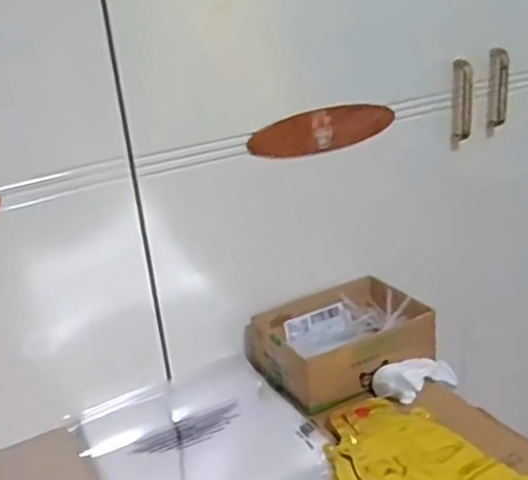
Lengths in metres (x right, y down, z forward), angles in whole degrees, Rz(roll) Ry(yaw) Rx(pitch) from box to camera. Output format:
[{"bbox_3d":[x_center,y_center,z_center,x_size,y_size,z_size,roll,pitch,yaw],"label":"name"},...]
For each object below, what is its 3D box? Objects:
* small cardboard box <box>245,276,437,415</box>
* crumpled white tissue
[{"bbox_3d":[0.091,0.115,0.766,0.190,0.058,0.142,-15,24,-21],"label":"small cardboard box"},{"bbox_3d":[0.176,0.153,0.730,0.112,0.037,0.032,-1,18,-31],"label":"crumpled white tissue"}]

